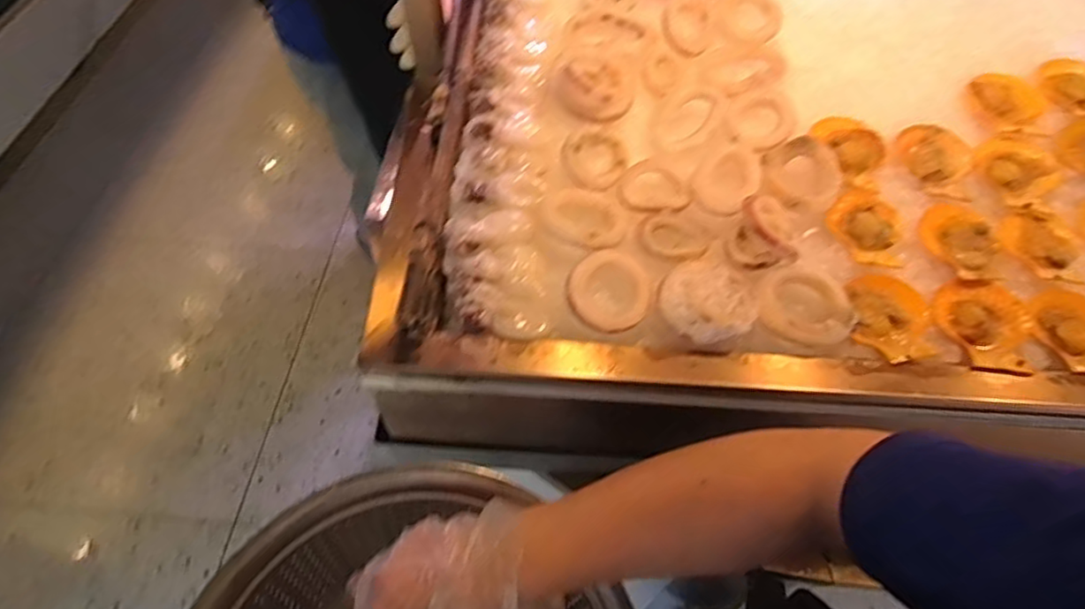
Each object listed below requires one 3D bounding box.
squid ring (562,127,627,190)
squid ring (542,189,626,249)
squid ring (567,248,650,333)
[{"bbox_3d":[0.041,-0.118,0.493,0.051,0.007,0.051,2,78,-9],"label":"squid ring"},{"bbox_3d":[0.032,-0.066,0.466,0.063,0.011,0.043,28,60,15],"label":"squid ring"},{"bbox_3d":[0.050,-0.010,0.445,0.058,0.004,0.059,1,80,-6],"label":"squid ring"}]

